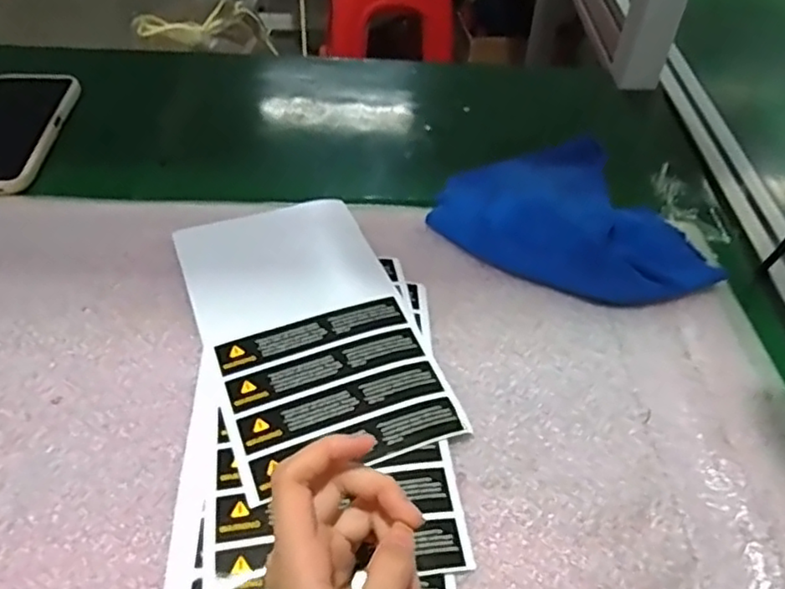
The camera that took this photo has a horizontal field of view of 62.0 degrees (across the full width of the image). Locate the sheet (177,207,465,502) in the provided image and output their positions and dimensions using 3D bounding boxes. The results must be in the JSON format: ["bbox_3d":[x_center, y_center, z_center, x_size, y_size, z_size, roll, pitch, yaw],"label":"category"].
[{"bbox_3d":[-0.055,0.017,0.425,0.128,0.008,0.221,-16,49,-17],"label":"sheet"}]

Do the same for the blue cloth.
[{"bbox_3d":[0.132,-0.048,0.488,0.158,0.033,0.164,-19,50,-22],"label":"blue cloth"}]

